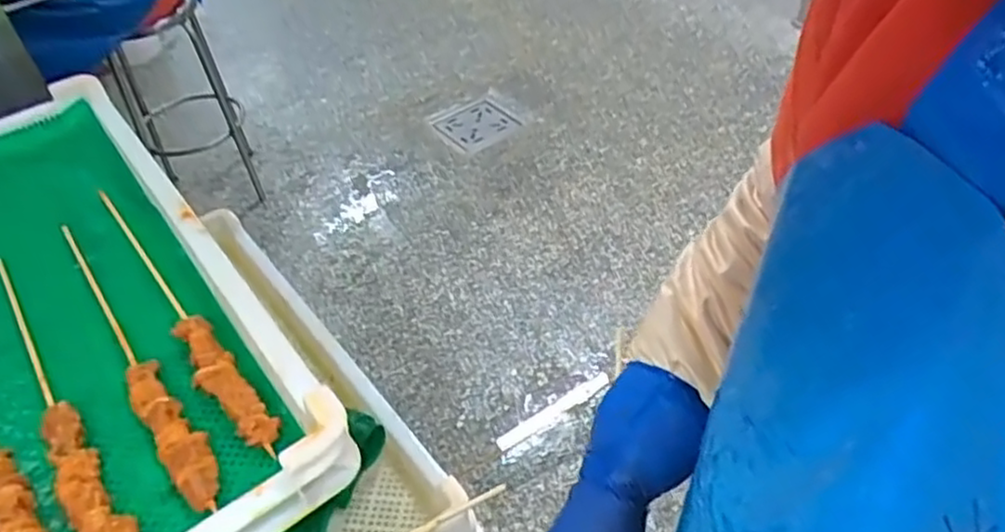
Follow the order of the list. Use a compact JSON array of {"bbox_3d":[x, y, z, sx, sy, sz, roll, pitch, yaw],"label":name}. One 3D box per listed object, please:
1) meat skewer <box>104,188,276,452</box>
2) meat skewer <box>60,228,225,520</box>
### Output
[{"bbox_3d":[-0.338,0.037,0.733,0.035,0.020,0.433,-33,51,-25],"label":"meat skewer"},{"bbox_3d":[-0.361,0.077,0.698,0.036,0.016,0.422,-32,50,-24],"label":"meat skewer"}]

